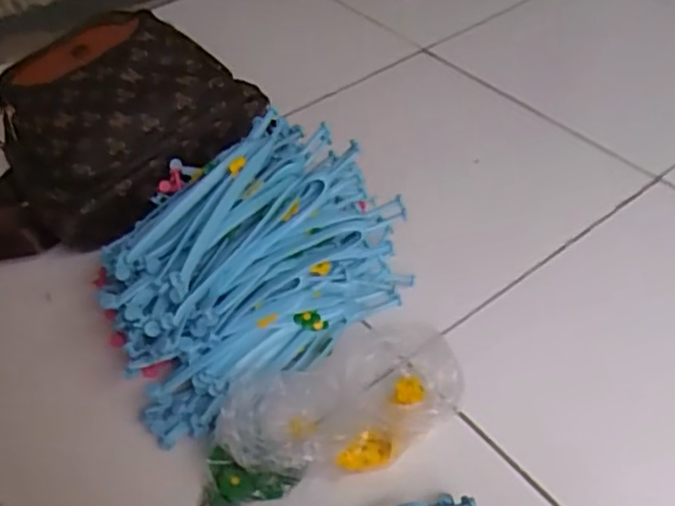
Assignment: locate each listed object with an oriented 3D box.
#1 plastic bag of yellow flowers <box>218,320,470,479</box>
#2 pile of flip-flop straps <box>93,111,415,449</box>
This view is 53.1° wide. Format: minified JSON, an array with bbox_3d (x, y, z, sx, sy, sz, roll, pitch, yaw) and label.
[{"bbox_3d":[0.002,0.129,0.569,0.203,0.076,0.109,-13,47,-9],"label":"plastic bag of yellow flowers"},{"bbox_3d":[-0.103,0.001,0.621,0.262,0.168,0.230,-34,53,-26],"label":"pile of flip-flop straps"}]

